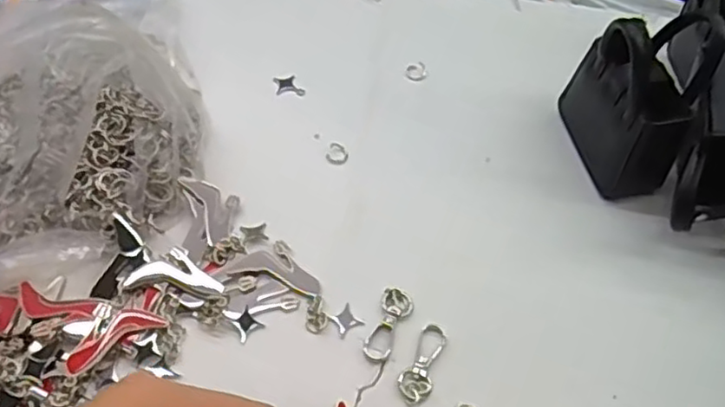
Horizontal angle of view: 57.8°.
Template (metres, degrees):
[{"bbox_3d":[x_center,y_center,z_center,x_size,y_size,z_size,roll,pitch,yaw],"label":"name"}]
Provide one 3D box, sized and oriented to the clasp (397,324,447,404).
[{"bbox_3d":[0.030,0.076,0.314,0.015,0.004,0.041,23,57,14],"label":"clasp"}]

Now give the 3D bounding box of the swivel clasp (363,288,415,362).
[{"bbox_3d":[0.013,0.060,0.325,0.016,0.004,0.040,17,55,9],"label":"swivel clasp"}]

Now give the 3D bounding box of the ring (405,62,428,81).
[{"bbox_3d":[0.036,-0.088,0.438,0.014,0.006,0.014,2,55,-3],"label":"ring"}]

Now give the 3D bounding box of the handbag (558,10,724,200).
[{"bbox_3d":[0.152,-0.058,0.364,0.049,0.099,0.069,-9,55,-9],"label":"handbag"}]

